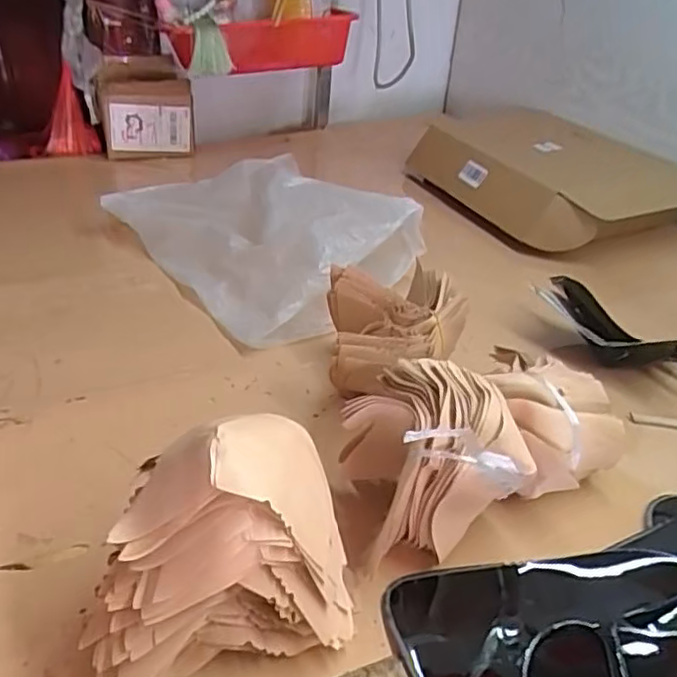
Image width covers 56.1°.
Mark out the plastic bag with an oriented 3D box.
[{"bbox_3d":[-0.086,-0.148,0.809,0.260,0.111,0.357,-20,40,-32],"label":"plastic bag"}]

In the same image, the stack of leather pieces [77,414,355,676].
[{"bbox_3d":[-0.072,0.125,0.372,0.153,0.132,0.089,-9,35,-19],"label":"stack of leather pieces"}]

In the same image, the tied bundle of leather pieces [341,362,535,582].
[{"bbox_3d":[0.067,0.089,0.458,0.106,0.115,0.114,-5,34,-13],"label":"tied bundle of leather pieces"}]

